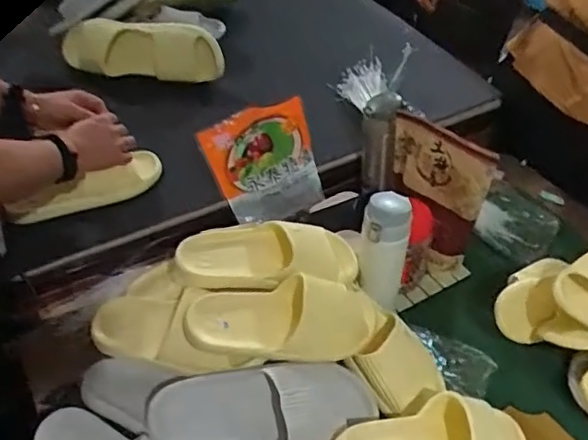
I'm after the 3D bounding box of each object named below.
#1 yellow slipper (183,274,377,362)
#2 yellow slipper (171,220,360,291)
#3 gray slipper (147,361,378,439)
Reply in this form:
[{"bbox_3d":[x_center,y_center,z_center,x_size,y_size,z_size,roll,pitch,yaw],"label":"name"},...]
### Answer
[{"bbox_3d":[-0.012,0.131,0.771,0.247,0.058,0.097,-5,44,-5],"label":"yellow slipper"},{"bbox_3d":[-0.035,0.055,0.835,0.248,0.068,0.104,-1,44,0],"label":"yellow slipper"},{"bbox_3d":[-0.034,0.221,0.715,0.264,0.060,0.096,-5,44,-4],"label":"gray slipper"}]

